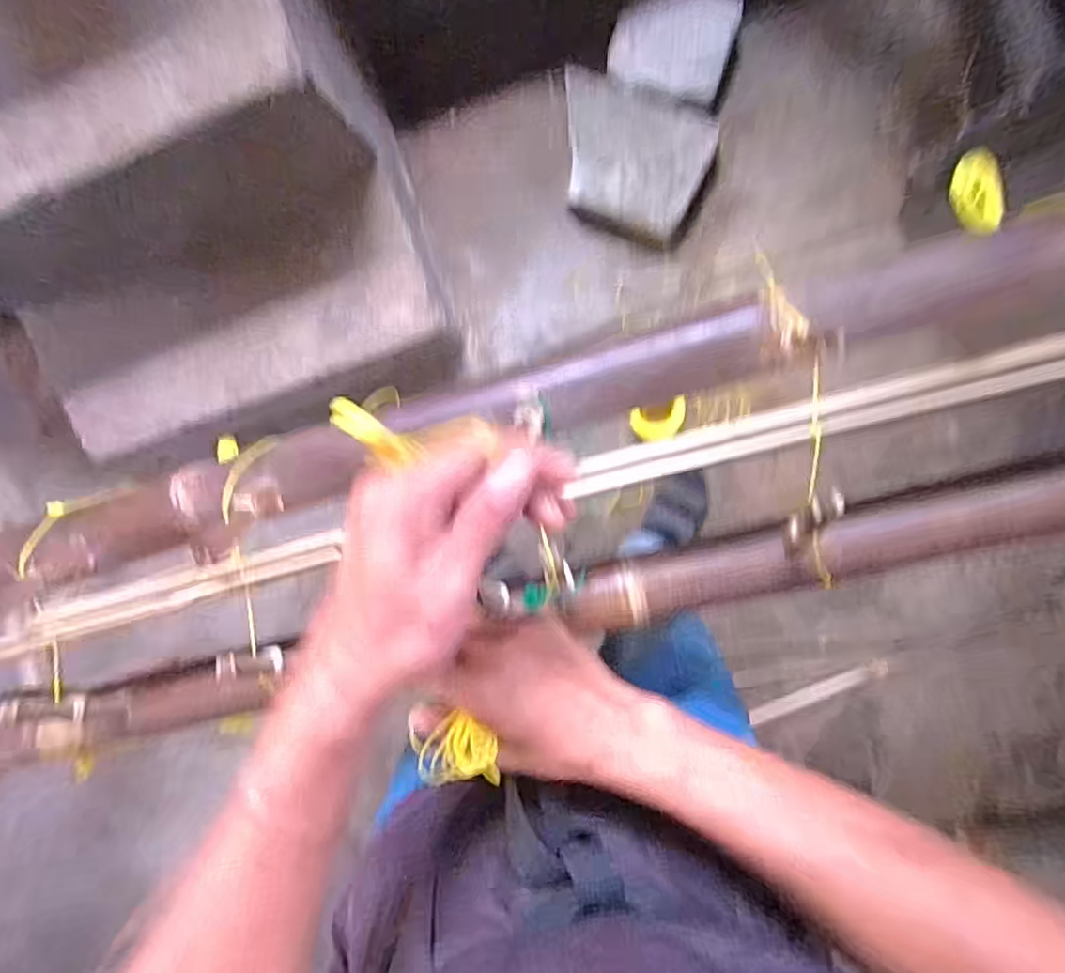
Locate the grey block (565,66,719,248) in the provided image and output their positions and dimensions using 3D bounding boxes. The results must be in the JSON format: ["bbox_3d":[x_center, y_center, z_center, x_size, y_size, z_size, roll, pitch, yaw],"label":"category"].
[{"bbox_3d":[0.175,-0.591,1.126,0.296,0.085,0.230,21,99,2],"label":"grey block"}]

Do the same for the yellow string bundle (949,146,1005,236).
[{"bbox_3d":[0.304,-0.200,0.420,0.025,0.017,0.055,-17,96,7],"label":"yellow string bundle"}]

